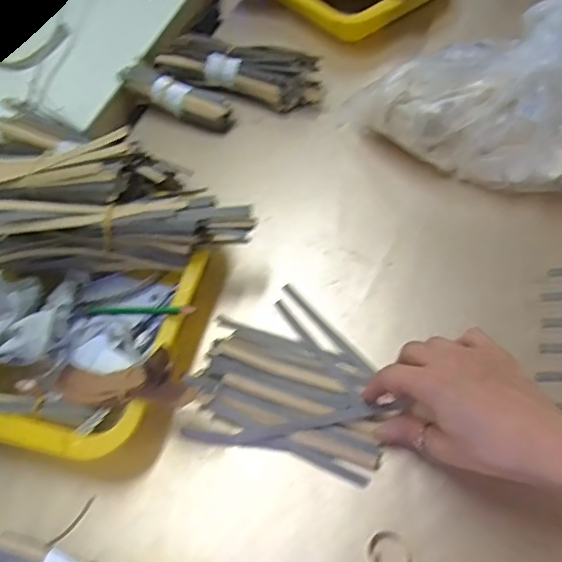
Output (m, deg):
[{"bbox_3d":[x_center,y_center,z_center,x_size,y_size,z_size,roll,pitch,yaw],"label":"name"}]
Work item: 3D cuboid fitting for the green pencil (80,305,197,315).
[{"bbox_3d":[-0.125,0.025,0.482,0.131,0.010,0.010,-2,54,32],"label":"green pencil"}]

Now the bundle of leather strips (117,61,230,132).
[{"bbox_3d":[-0.123,-0.215,0.665,0.144,0.035,0.034,26,62,24],"label":"bundle of leather strips"}]

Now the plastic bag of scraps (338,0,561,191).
[{"bbox_3d":[0.217,-0.169,0.526,0.294,0.138,0.141,-3,56,6],"label":"plastic bag of scraps"}]

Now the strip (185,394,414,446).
[{"bbox_3d":[0.006,0.113,0.441,0.166,0.009,0.019,-10,66,7],"label":"strip"}]

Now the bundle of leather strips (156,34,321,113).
[{"bbox_3d":[-0.047,-0.251,0.679,0.201,0.046,0.060,16,60,18],"label":"bundle of leather strips"}]

